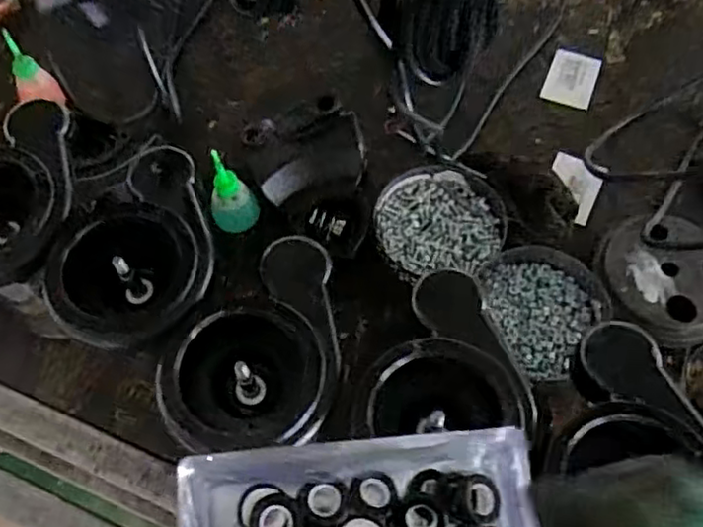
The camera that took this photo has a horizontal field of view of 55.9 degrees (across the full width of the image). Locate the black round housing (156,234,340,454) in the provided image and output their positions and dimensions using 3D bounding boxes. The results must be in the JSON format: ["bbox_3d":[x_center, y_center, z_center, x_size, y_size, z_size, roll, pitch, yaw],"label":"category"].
[{"bbox_3d":[-0.070,0.063,0.479,0.119,0.056,0.160,-3,63,0],"label":"black round housing"}]

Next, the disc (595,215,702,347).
[{"bbox_3d":[0.307,0.009,0.651,0.127,0.032,0.139,-1,63,1],"label":"disc"}]

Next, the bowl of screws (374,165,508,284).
[{"bbox_3d":[0.091,-0.045,0.689,0.128,0.019,0.126,-1,63,1],"label":"bowl of screws"}]

